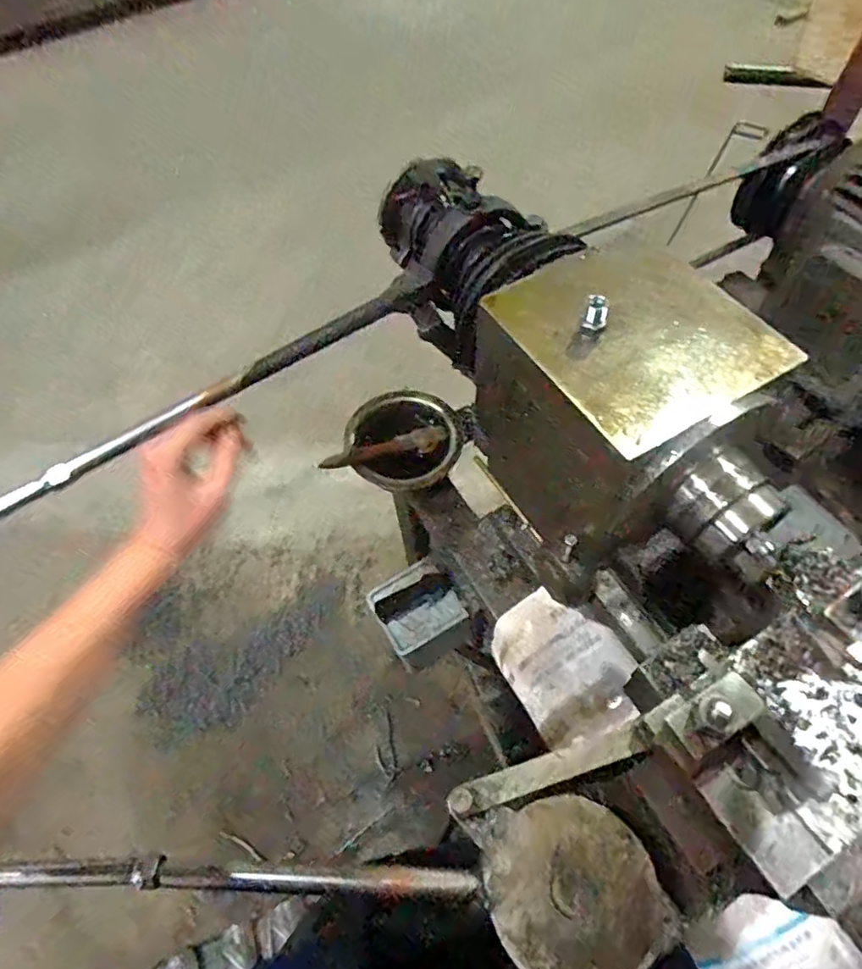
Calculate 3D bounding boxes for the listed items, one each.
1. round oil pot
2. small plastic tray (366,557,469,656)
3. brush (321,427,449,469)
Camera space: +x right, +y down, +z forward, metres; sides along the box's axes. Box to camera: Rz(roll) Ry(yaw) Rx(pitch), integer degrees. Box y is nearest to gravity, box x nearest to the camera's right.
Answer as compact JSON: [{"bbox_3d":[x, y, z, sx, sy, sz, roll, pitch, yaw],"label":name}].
[{"bbox_3d":[-0.033,-0.054,0.698,0.131,0.039,0.124,-1,59,2],"label":"round oil pot"},{"bbox_3d":[-0.016,0.138,0.677,0.092,0.024,0.082,-31,100,-19],"label":"small plastic tray"},{"bbox_3d":[-0.052,-0.037,0.681,0.147,0.015,0.028,-15,59,-6],"label":"brush"}]

